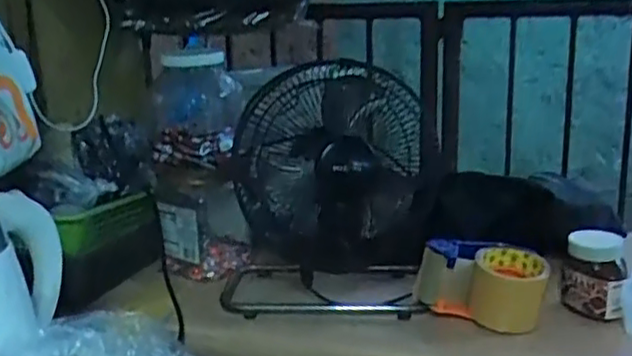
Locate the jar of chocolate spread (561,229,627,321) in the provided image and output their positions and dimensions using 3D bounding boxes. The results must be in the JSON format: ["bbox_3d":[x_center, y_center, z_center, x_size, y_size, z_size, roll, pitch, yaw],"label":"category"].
[{"bbox_3d":[0.347,0.125,0.847,0.068,0.105,0.057,3,15,17],"label":"jar of chocolate spread"}]

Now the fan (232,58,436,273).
[{"bbox_3d":[0.025,0.004,0.957,0.265,0.309,0.225,-2,14,-2],"label":"fan"}]

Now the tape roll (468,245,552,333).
[{"bbox_3d":[0.244,0.138,0.844,0.087,0.078,0.075,6,16,27],"label":"tape roll"}]

